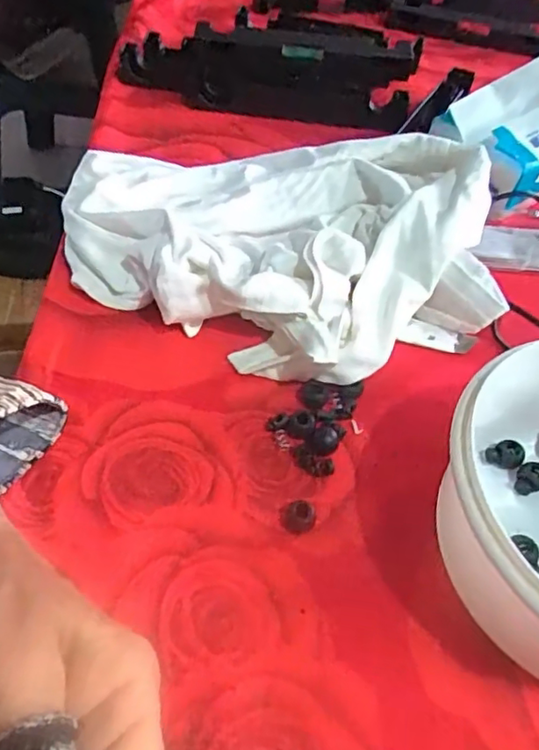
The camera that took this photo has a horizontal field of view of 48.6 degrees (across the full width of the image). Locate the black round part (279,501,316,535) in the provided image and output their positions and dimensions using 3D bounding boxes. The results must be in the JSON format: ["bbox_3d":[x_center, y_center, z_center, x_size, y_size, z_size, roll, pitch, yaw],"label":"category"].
[{"bbox_3d":[0.014,0.071,0.299,0.017,0.013,0.012,19,51,9],"label":"black round part"}]

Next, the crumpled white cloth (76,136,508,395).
[{"bbox_3d":[0.003,-0.090,0.397,0.274,0.061,0.201,6,51,-1],"label":"crumpled white cloth"}]

